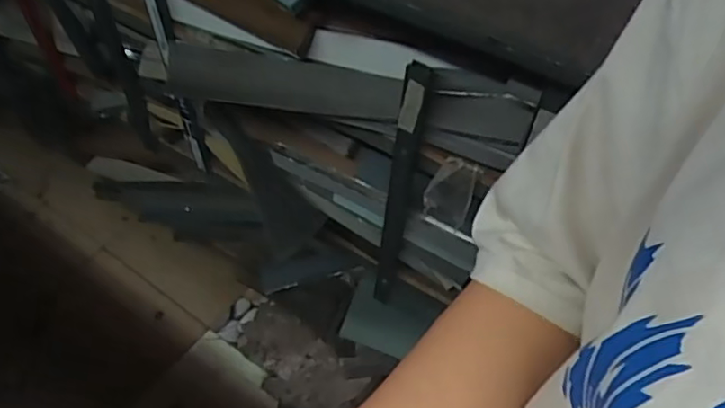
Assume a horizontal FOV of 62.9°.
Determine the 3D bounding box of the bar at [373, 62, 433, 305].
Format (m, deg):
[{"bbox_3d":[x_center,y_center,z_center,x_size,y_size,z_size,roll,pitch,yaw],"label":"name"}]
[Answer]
[{"bbox_3d":[0.051,0.005,0.894,0.035,0.536,0.036,8,51,4],"label":"bar"}]

